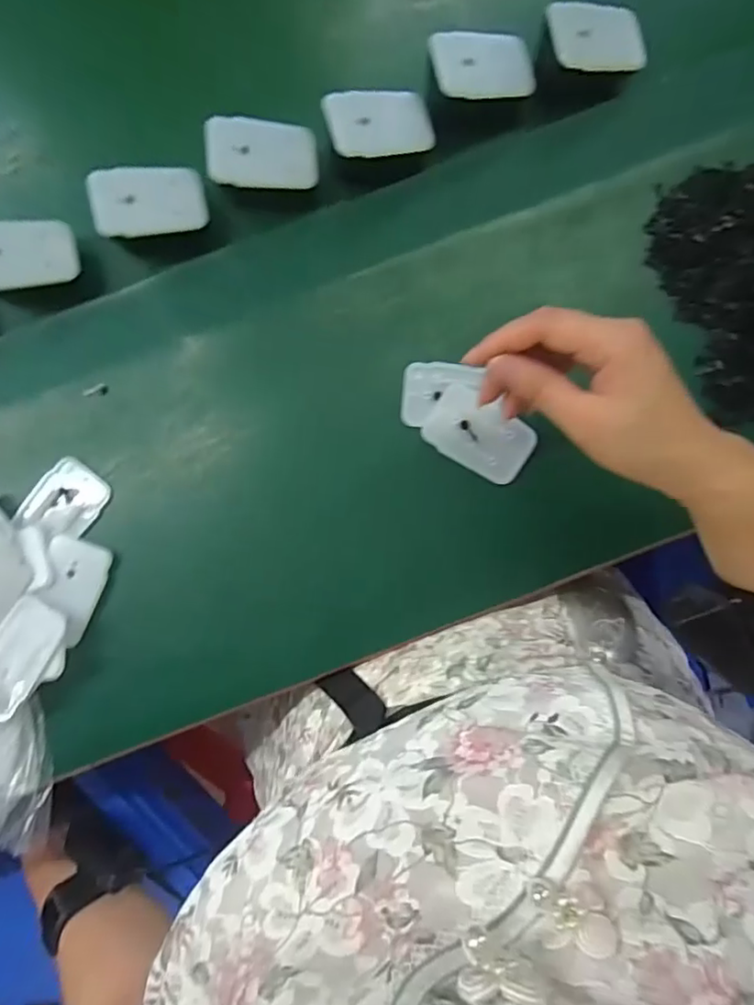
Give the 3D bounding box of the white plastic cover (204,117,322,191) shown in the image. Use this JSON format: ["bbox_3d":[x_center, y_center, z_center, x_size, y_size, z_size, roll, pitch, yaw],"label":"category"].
[{"bbox_3d":[-0.074,-0.228,0.365,0.071,0.004,0.041,-7,96,-18],"label":"white plastic cover"}]

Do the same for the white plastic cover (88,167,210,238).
[{"bbox_3d":[-0.150,-0.200,0.371,0.072,0.005,0.039,-14,110,-21],"label":"white plastic cover"}]

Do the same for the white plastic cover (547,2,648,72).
[{"bbox_3d":[0.142,-0.303,0.367,0.066,0.012,0.044,-12,88,-13],"label":"white plastic cover"}]

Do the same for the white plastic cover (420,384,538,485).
[{"bbox_3d":[0.069,-0.045,0.375,0.069,0.005,0.045,34,96,-4],"label":"white plastic cover"}]

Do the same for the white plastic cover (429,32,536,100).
[{"bbox_3d":[0.070,-0.287,0.367,0.069,0.004,0.038,-12,102,-11],"label":"white plastic cover"}]

